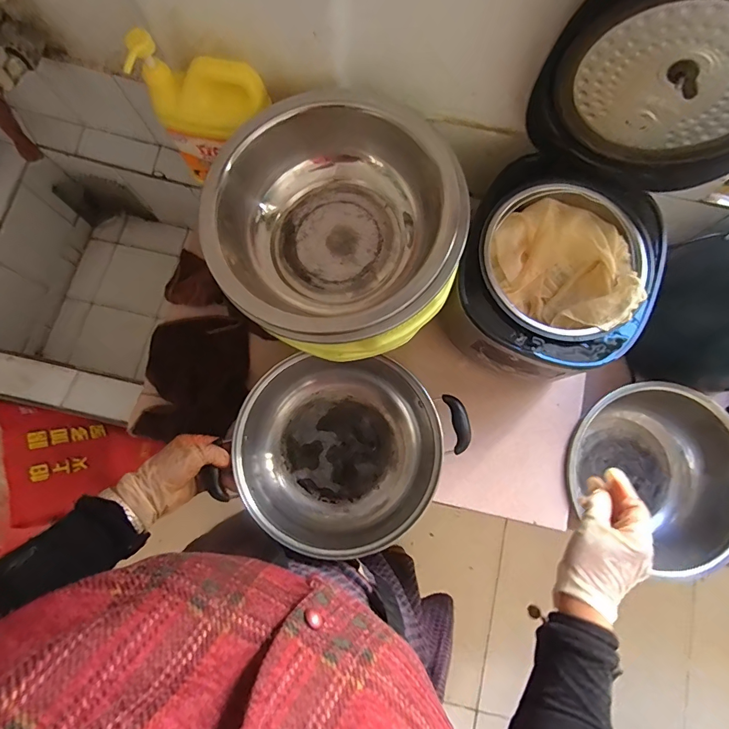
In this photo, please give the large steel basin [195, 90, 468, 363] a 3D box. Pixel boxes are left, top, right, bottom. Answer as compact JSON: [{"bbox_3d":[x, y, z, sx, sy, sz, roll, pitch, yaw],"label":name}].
[{"bbox_3d":[-0.038,-0.162,0.505,0.268,0.113,0.305,-22,80,-4],"label":"large steel basin"}]

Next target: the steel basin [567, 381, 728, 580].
[{"bbox_3d":[0.453,0.171,0.669,0.249,0.116,0.280,-43,82,-7],"label":"steel basin"}]

